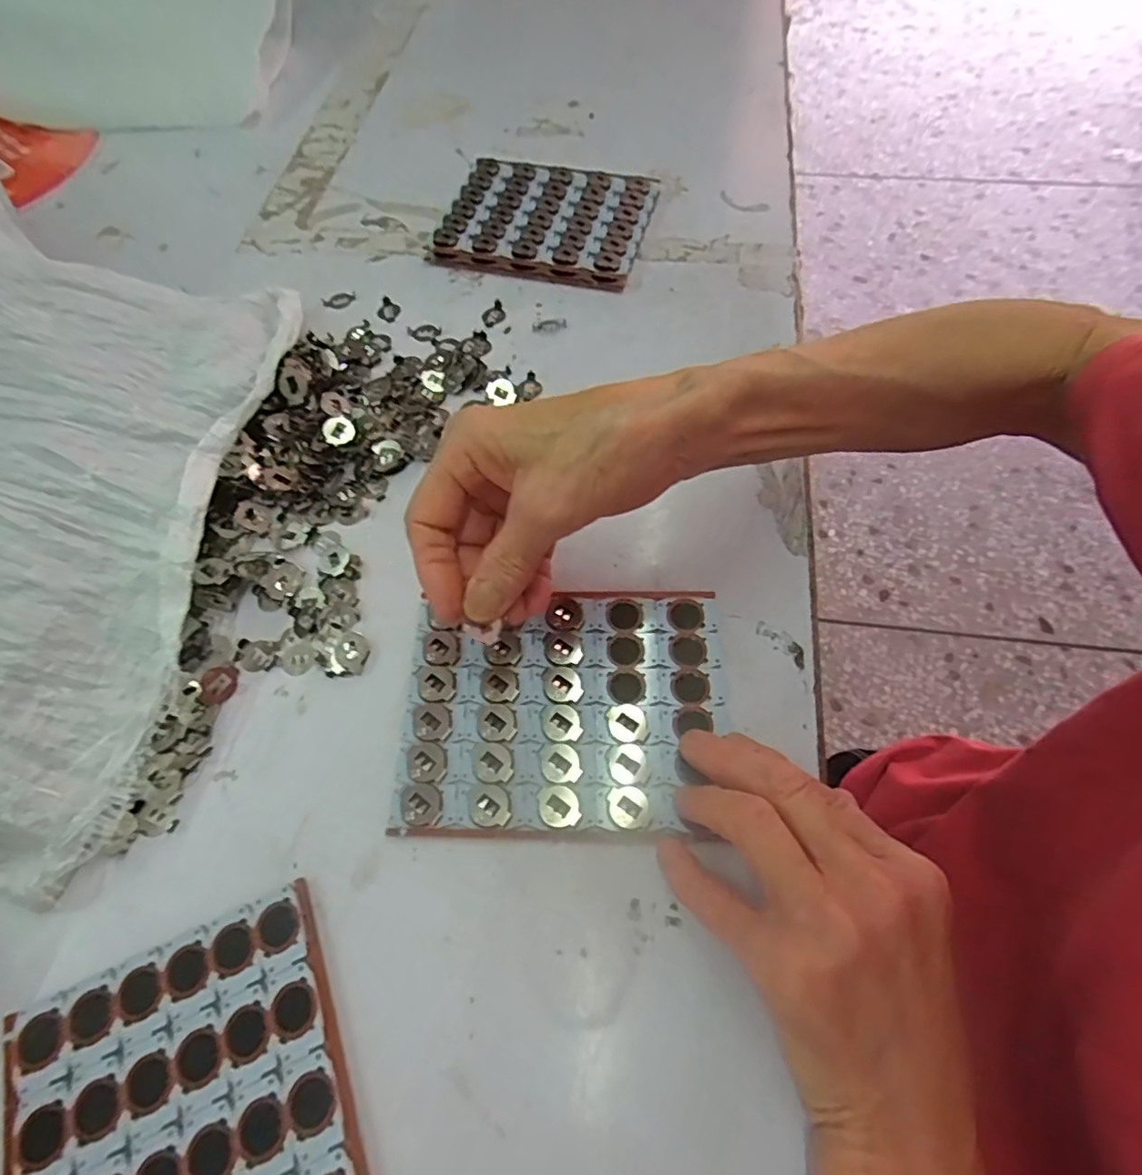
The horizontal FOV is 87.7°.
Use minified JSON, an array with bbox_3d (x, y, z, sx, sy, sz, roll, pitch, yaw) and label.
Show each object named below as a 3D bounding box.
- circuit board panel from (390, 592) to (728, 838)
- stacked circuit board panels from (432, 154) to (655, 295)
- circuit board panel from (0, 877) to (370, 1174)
[{"bbox_3d":[-0.004,0.054,0.274,0.141,0.005,0.110,-1,63,3],"label":"circuit board panel"},{"bbox_3d":[-0.018,-0.269,0.436,0.144,0.016,0.115,14,64,10],"label":"stacked circuit board panels"},{"bbox_3d":[-0.132,0.201,0.204,0.115,0.004,0.146,-23,63,-9],"label":"circuit board panel"}]

